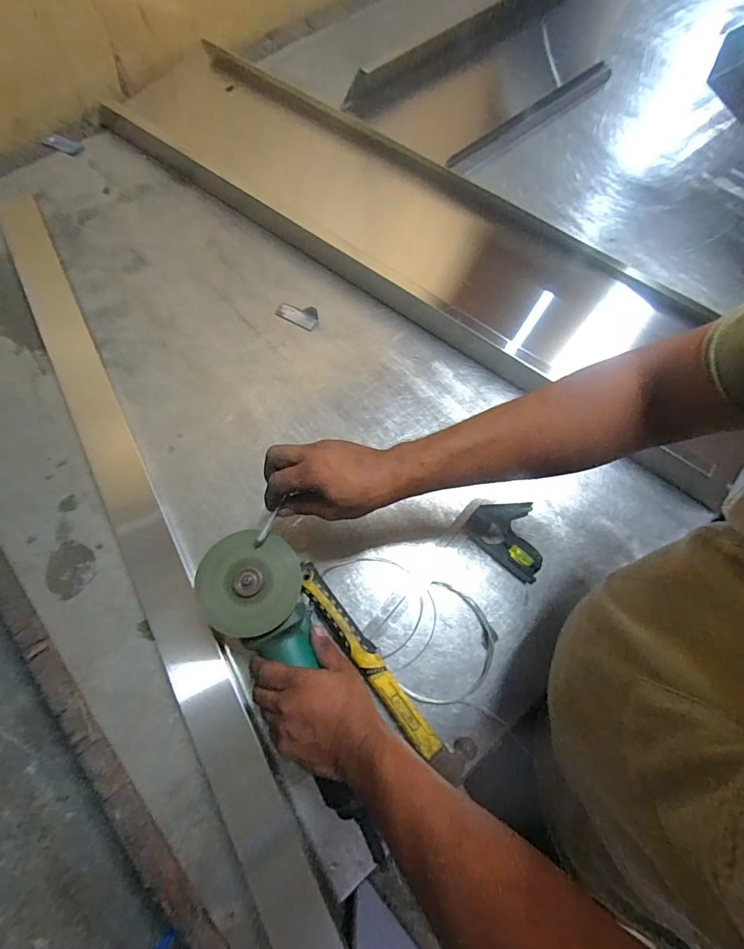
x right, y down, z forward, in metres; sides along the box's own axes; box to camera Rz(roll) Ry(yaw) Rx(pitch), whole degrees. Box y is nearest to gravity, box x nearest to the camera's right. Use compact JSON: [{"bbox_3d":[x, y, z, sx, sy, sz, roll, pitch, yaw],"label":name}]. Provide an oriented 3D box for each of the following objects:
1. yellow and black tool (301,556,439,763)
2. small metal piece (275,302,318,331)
[{"bbox_3d":[-0.010,0.202,0.493,0.030,0.025,0.235,-37,75,-14],"label":"yellow and black tool"},{"bbox_3d":[-0.111,-0.242,0.664,0.064,0.004,0.037,24,71,7],"label":"small metal piece"}]

